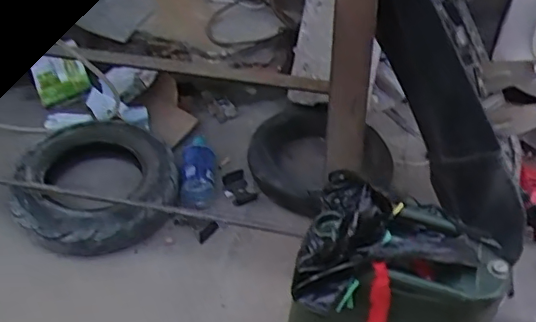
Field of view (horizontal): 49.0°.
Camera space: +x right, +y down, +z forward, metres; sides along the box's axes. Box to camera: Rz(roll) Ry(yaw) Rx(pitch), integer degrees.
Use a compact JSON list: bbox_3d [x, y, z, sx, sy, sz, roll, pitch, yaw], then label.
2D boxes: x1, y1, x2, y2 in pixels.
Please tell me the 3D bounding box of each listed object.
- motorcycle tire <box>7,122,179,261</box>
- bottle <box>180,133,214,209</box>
[{"bbox_3d":[-0.363,0.038,1.249,0.334,0.127,0.329,-3,44,-10],"label":"motorcycle tire"},{"bbox_3d":[-0.159,0.020,1.345,0.077,0.071,0.223,0,44,-7],"label":"bottle"}]

